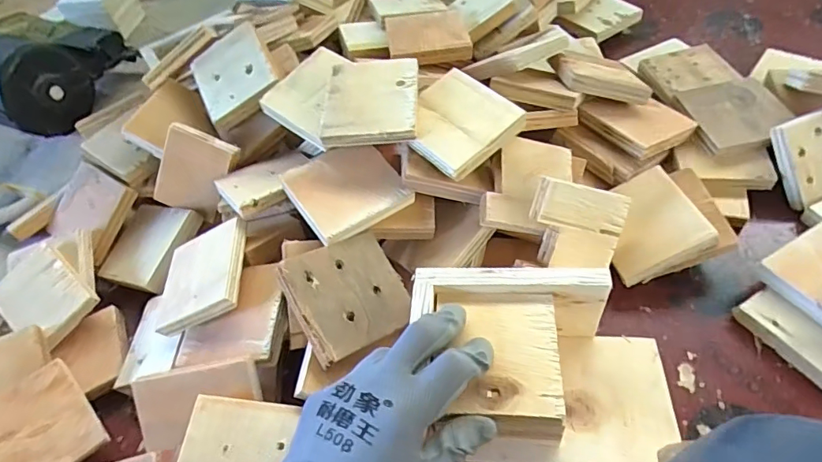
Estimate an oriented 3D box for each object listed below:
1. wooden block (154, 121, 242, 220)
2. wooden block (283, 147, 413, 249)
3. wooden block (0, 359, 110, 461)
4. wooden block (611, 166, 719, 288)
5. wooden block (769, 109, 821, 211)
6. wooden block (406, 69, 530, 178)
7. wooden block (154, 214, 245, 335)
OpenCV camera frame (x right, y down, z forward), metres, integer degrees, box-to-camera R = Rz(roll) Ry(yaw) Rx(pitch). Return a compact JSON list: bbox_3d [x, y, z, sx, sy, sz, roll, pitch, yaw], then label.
[{"bbox_3d":[-0.226,-0.060,0.515,0.068,0.087,0.013,24,22,-12],"label":"wooden block"},{"bbox_3d":[-0.058,-0.039,0.440,0.089,0.012,0.084,-31,66,-17],"label":"wooden block"},{"bbox_3d":[-0.302,0.162,0.386,0.089,0.009,0.088,-36,70,-27],"label":"wooden block"},{"bbox_3d":[0.212,-0.007,0.449,0.082,0.011,0.090,-31,54,15],"label":"wooden block"},{"bbox_3d":[0.399,-0.077,0.474,0.092,0.012,0.079,-23,94,-6],"label":"wooden block"},{"bbox_3d":[0.041,-0.098,0.445,0.090,0.012,0.089,-43,65,-14],"label":"wooden block"},{"bbox_3d":[-0.189,0.043,0.441,0.088,0.016,0.092,-24,50,20],"label":"wooden block"}]

